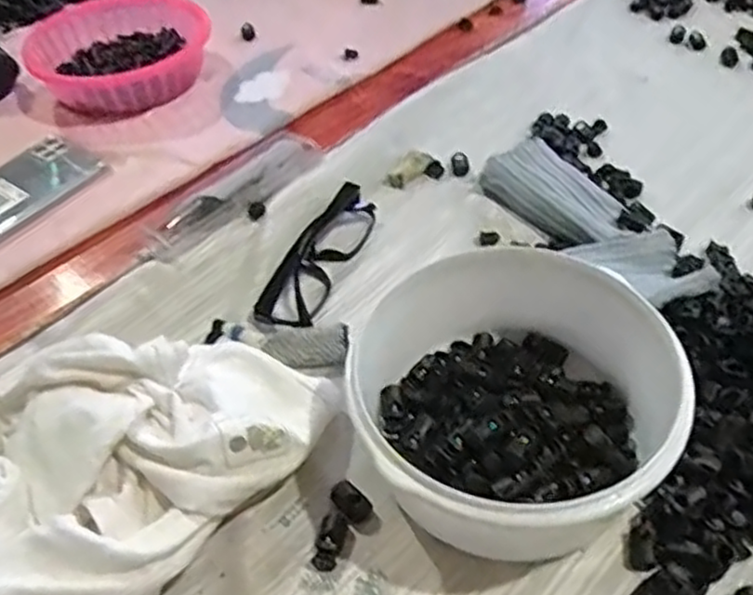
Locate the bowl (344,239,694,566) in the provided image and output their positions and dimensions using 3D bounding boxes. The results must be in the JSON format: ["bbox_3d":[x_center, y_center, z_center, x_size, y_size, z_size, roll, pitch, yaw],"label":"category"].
[{"bbox_3d":[0.072,0.059,0.371,0.146,0.075,0.149,-3,45,3],"label":"bowl"}]

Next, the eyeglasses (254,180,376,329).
[{"bbox_3d":[-0.038,-0.031,0.494,0.032,0.020,0.131,12,48,18],"label":"eyeglasses"}]

